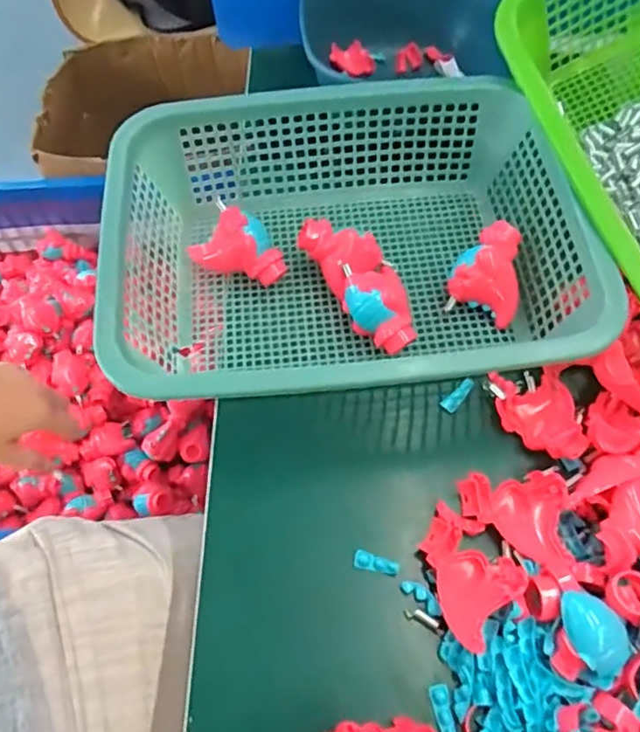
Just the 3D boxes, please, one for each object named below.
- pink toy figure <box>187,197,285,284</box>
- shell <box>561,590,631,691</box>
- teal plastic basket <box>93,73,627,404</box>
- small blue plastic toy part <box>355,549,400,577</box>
[{"bbox_3d":[-0.069,-0.099,0.484,0.085,0.053,0.038,19,62,13],"label":"pink toy figure"},{"bbox_3d":[0.158,0.155,0.330,0.029,0.017,0.049,-13,60,-6],"label":"shell"},{"bbox_3d":[0.019,-0.087,0.456,0.338,0.106,0.262,-6,59,-2],"label":"teal plastic basket"},{"bbox_3d":[0.038,0.131,0.385,0.030,0.009,0.011,8,60,6],"label":"small blue plastic toy part"}]

